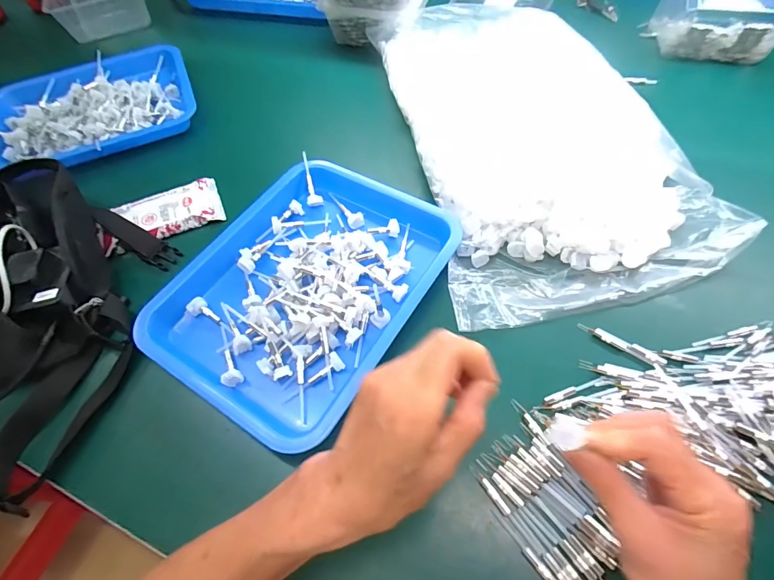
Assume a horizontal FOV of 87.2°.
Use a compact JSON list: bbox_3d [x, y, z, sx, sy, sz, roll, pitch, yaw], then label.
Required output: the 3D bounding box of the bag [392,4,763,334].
[{"bbox_3d":[0.172,-0.218,0.514,0.295,0.046,0.540,-10,58,-2],"label":"bag"}]

